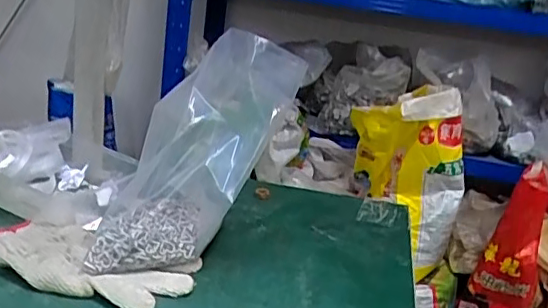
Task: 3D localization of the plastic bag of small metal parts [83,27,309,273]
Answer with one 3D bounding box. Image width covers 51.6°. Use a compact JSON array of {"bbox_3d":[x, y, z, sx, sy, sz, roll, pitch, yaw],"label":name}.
[{"bbox_3d":[-0.093,-0.009,0.587,0.167,0.220,0.162,3,18,-14],"label":"plastic bag of small metal parts"}]

